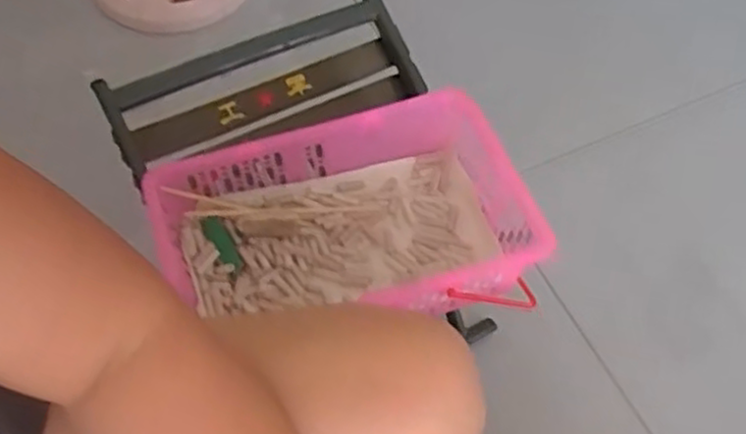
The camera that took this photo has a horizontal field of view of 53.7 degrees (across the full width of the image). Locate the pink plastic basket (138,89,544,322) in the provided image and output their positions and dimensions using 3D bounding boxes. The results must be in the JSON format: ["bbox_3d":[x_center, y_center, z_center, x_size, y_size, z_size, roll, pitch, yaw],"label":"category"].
[{"bbox_3d":[-0.027,0.010,0.682,0.319,0.089,0.209,-12,59,-11],"label":"pink plastic basket"}]

